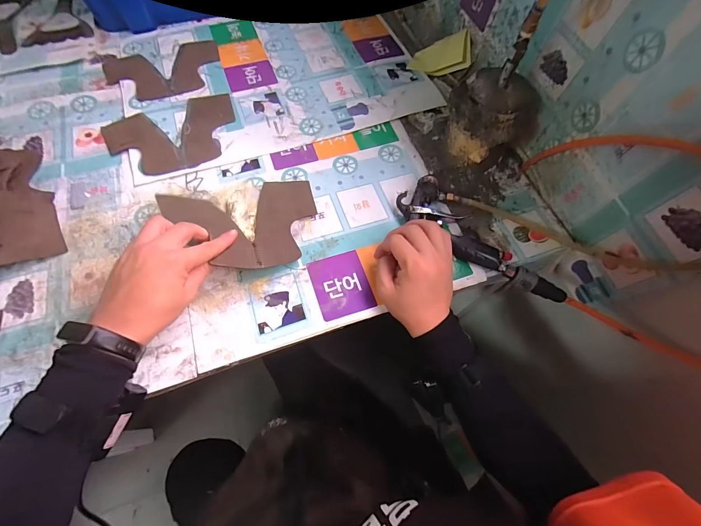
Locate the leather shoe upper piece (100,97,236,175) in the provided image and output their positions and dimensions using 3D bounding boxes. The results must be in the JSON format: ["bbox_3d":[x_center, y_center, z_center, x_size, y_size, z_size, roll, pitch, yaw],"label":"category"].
[{"bbox_3d":[-0.281,-0.204,0.510,0.198,0.008,0.141,-22,67,-11],"label":"leather shoe upper piece"}]

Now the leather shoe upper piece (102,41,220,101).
[{"bbox_3d":[-0.336,-0.348,0.575,0.197,0.004,0.141,-18,67,-9],"label":"leather shoe upper piece"}]

